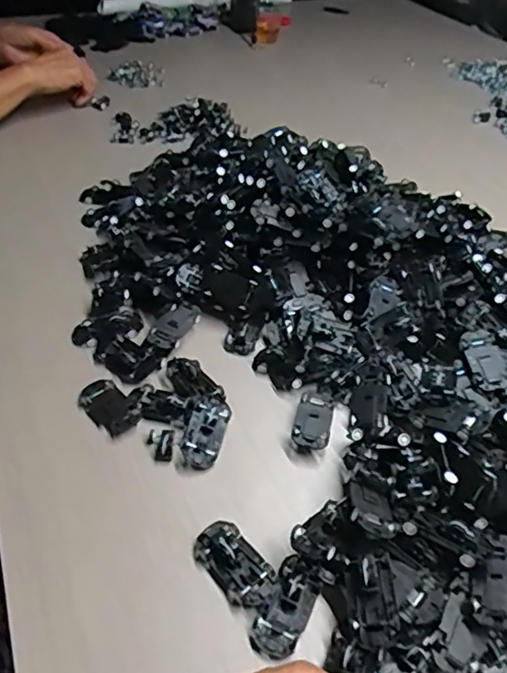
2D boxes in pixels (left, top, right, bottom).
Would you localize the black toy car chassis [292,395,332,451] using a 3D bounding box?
[{"bbox_3d":[0.050,0.071,0.478,0.028,0.014,0.061,11,44,8],"label":"black toy car chassis"}]

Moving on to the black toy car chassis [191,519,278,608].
[{"bbox_3d":[-0.013,0.153,0.388,0.033,0.013,0.063,-28,52,-29],"label":"black toy car chassis"}]

